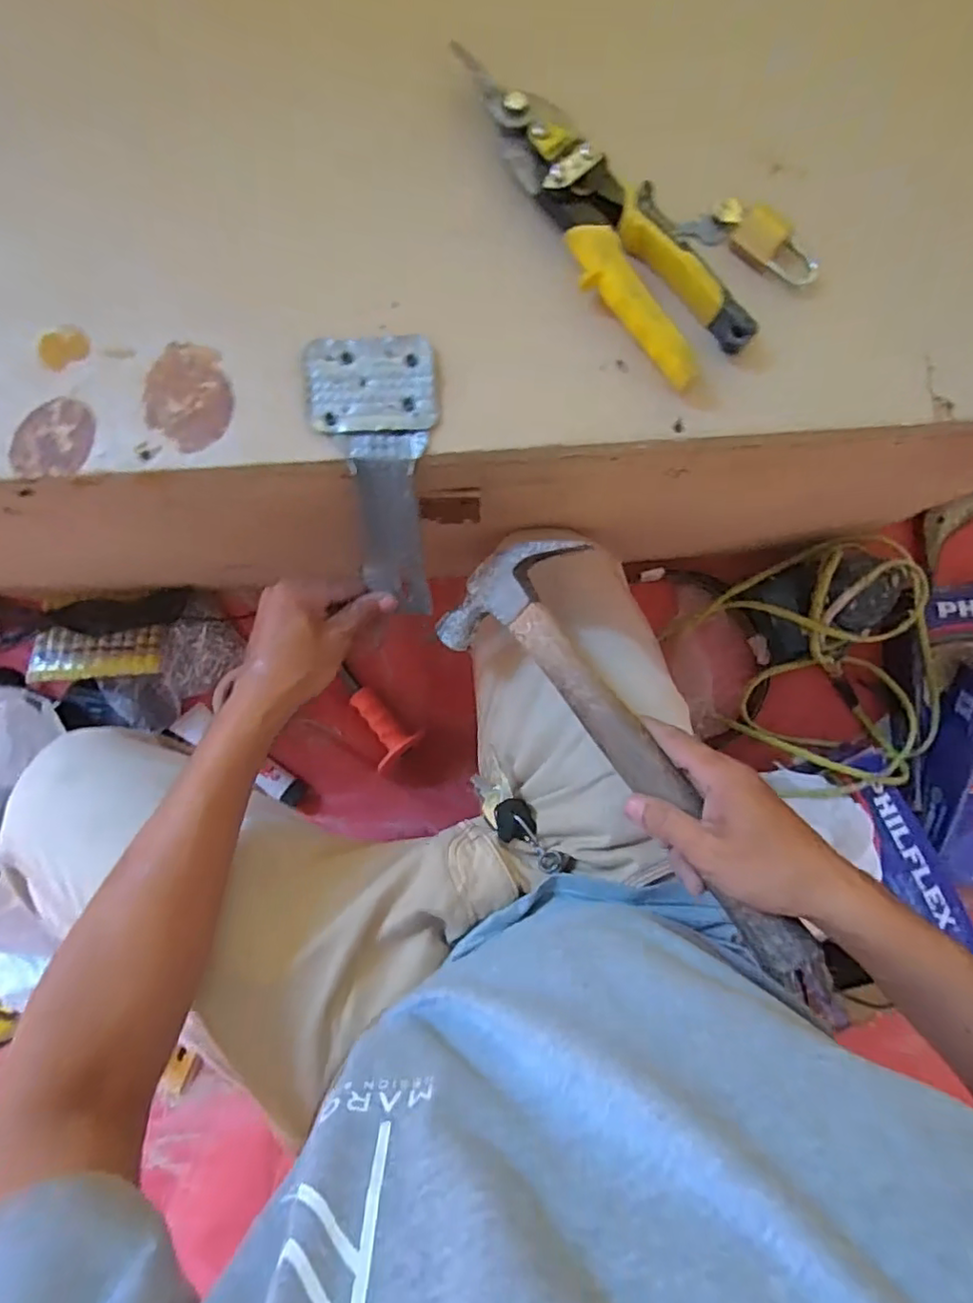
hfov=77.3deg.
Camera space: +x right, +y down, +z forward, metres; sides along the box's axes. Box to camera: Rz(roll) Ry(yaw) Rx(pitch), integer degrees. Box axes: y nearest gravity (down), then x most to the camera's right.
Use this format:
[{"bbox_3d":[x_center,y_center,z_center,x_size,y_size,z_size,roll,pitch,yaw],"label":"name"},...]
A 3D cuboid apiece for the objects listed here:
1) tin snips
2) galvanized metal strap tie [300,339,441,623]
[{"bbox_3d":[0.065,-0.256,0.363,0.053,0.026,0.222,-43,89,-3],"label":"tin snips"},{"bbox_3d":[-0.068,-0.106,0.401,0.076,0.046,0.174,-3,127,-2],"label":"galvanized metal strap tie"}]

